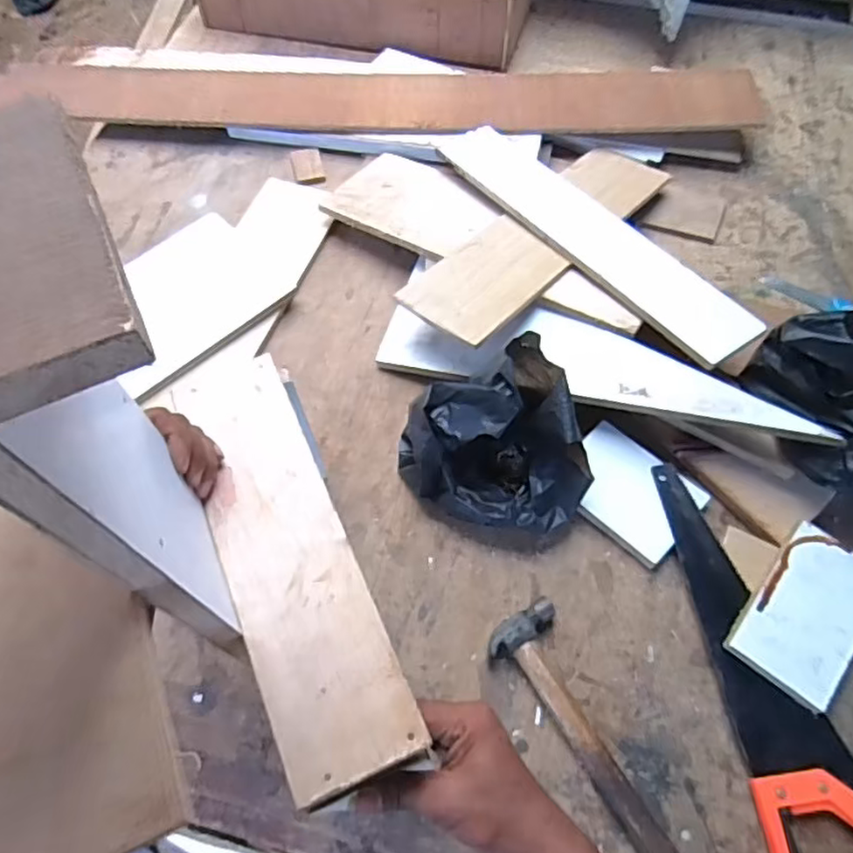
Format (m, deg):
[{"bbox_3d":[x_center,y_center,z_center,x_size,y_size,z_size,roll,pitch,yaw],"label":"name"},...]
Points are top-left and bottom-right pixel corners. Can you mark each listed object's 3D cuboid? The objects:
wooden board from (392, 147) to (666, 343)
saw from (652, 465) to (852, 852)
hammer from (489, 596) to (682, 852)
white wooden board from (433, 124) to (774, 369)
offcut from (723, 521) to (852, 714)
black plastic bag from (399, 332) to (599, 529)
[{"bbox_3d":[0.154,-0.253,0.838,0.127,0.014,0.442,33,58,24],"label":"wooden board"},{"bbox_3d":[0.334,0.237,0.618,0.113,0.023,0.419,-6,61,-2],"label":"saw"},{"bbox_3d":[0.144,0.289,0.591,0.070,0.029,0.251,-24,63,-11],"label":"hammer"},{"bbox_3d":[0.205,-0.256,0.834,0.112,0.014,0.497,-29,61,-21],"label":"white wooden board"},{"bbox_3d":[0.377,0.181,0.629,0.098,0.009,0.164,36,70,18],"label":"offcut"},{"bbox_3d":[0.074,0.025,0.681,0.174,0.140,0.177,-21,60,-12],"label":"black plastic bag"}]

